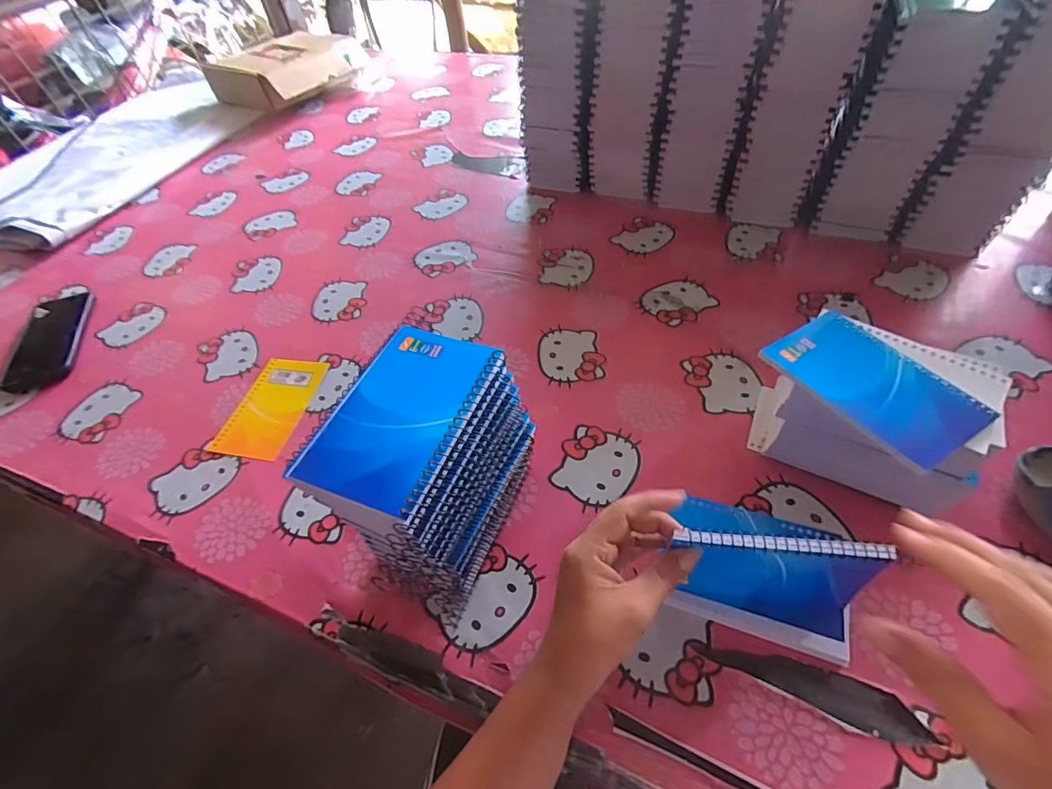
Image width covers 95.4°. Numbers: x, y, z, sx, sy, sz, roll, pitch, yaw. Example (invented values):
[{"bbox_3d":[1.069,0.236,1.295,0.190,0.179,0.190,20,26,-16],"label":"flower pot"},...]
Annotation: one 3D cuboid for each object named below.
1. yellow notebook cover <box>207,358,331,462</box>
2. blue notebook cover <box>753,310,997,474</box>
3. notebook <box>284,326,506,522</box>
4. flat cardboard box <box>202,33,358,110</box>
[{"bbox_3d":[-0.277,0.011,0.524,0.082,0.004,0.129,6,52,10],"label":"yellow notebook cover"},{"bbox_3d":[0.250,-0.010,0.348,0.080,0.007,0.129,-29,55,-15],"label":"blue notebook cover"},{"bbox_3d":[-0.078,0.009,0.304,0.084,0.007,0.127,16,56,18],"label":"notebook"},{"bbox_3d":[-0.535,-0.726,1.084,0.210,0.093,0.259,22,57,22],"label":"flat cardboard box"}]

